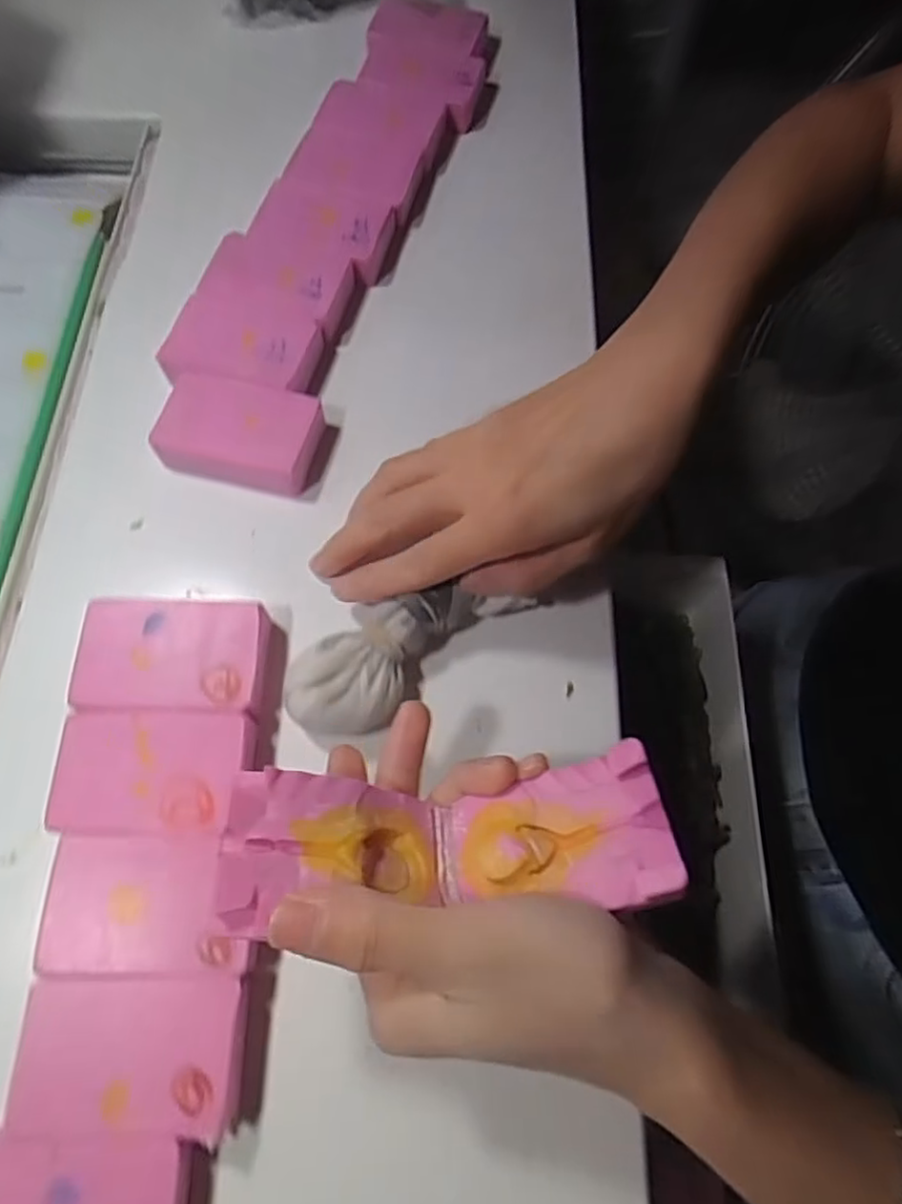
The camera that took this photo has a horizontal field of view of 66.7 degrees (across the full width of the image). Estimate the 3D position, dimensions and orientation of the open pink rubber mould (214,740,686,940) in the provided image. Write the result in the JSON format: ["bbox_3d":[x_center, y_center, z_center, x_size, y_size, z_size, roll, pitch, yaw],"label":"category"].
[{"bbox_3d":[-0.001,0.070,0.204,0.124,0.042,0.042,-1,68,-6],"label":"open pink rubber mould"}]

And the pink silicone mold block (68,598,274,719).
[{"bbox_3d":[-0.109,0.023,0.275,0.073,0.018,0.045,1,68,2],"label":"pink silicone mold block"}]

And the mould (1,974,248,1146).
[{"bbox_3d":[-0.103,0.146,0.224,0.069,0.015,0.043,-1,68,2],"label":"mould"}]

